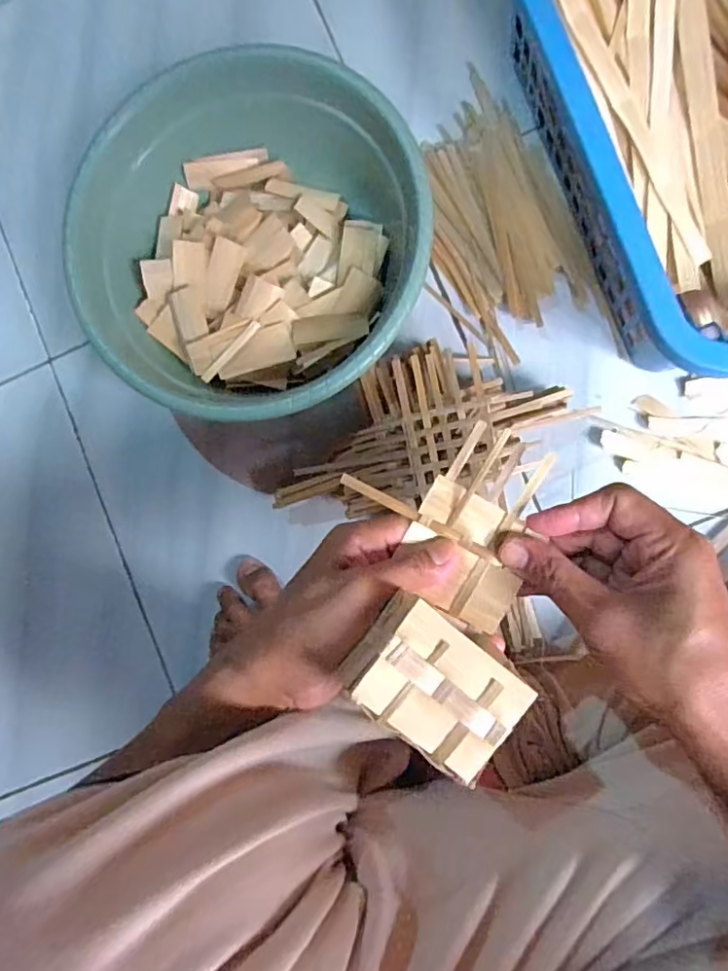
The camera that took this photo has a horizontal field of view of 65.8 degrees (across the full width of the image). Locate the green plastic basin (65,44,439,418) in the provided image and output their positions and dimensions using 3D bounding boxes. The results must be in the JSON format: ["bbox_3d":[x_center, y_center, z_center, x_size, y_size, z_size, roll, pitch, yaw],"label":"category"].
[{"bbox_3d":[-0.089,-0.201,0.493,0.288,0.107,0.263,-1,89,7],"label":"green plastic basin"}]

